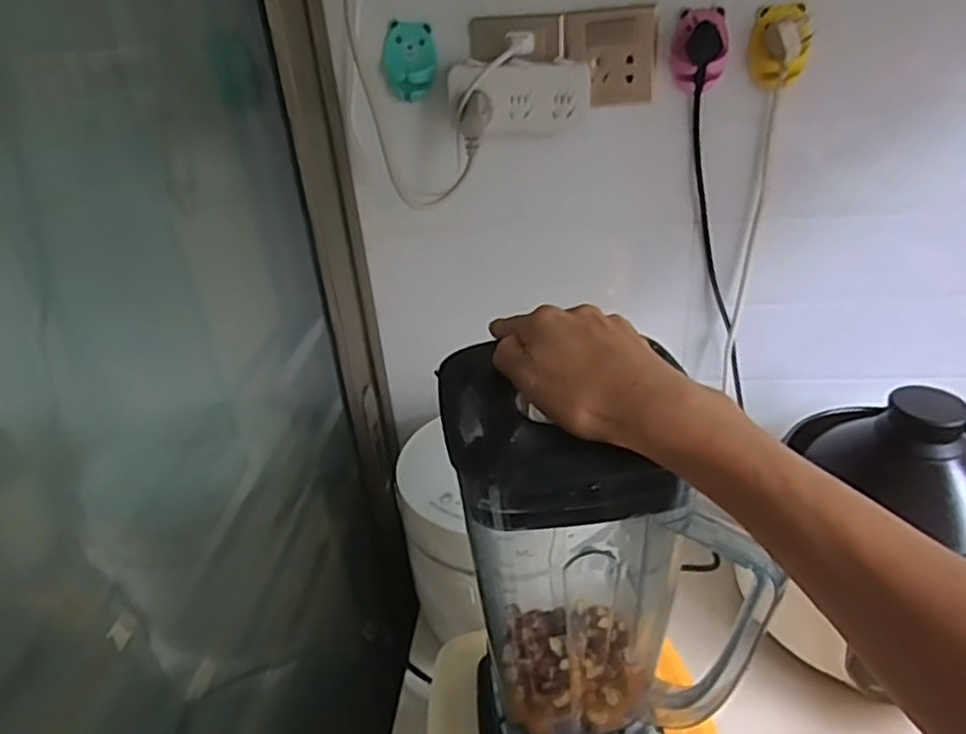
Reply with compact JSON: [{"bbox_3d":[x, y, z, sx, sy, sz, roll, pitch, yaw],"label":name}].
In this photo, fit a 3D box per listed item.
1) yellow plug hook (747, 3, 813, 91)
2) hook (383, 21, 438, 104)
[{"bbox_3d":[0.271,-0.291,0.634,0.055,0.068,0.024,12,35,26],"label":"yellow plug hook"},{"bbox_3d":[-0.072,-0.299,0.678,0.048,0.067,0.028,-12,31,-11],"label":"hook"}]

